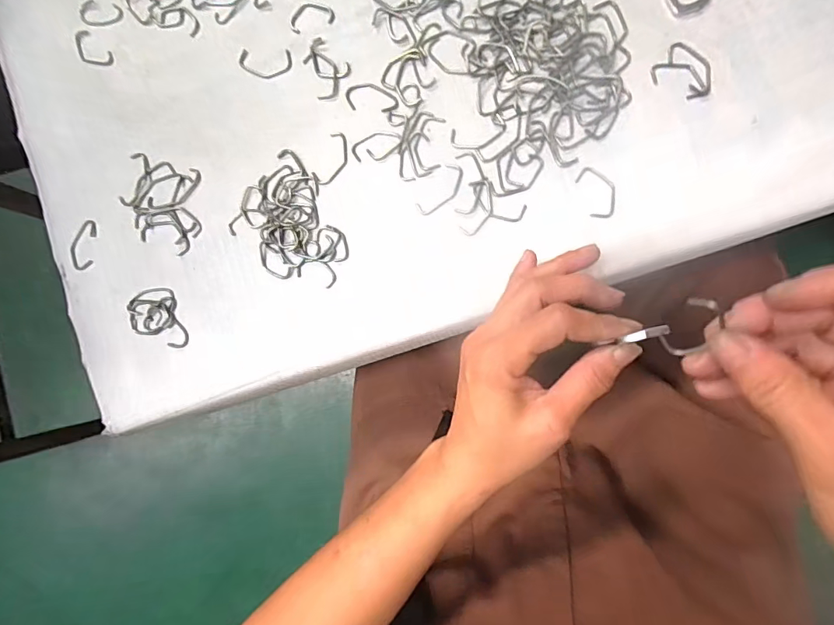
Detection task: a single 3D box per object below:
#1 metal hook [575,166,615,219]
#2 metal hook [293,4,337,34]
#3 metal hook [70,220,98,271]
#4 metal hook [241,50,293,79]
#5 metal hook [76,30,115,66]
[{"bbox_3d":[0.119,-0.079,0.303,0.021,0.004,0.036,-23,86,8],"label":"metal hook"},{"bbox_3d":[-0.076,-0.216,0.335,0.032,0.004,0.021,-5,88,9],"label":"metal hook"},{"bbox_3d":[-0.258,-0.052,0.358,0.018,0.004,0.039,10,91,9],"label":"metal hook"},{"bbox_3d":[-0.111,-0.181,0.337,0.040,0.004,0.020,6,90,9],"label":"metal hook"},{"bbox_3d":[-0.252,-0.202,0.359,0.033,0.008,0.019,43,96,7],"label":"metal hook"}]

